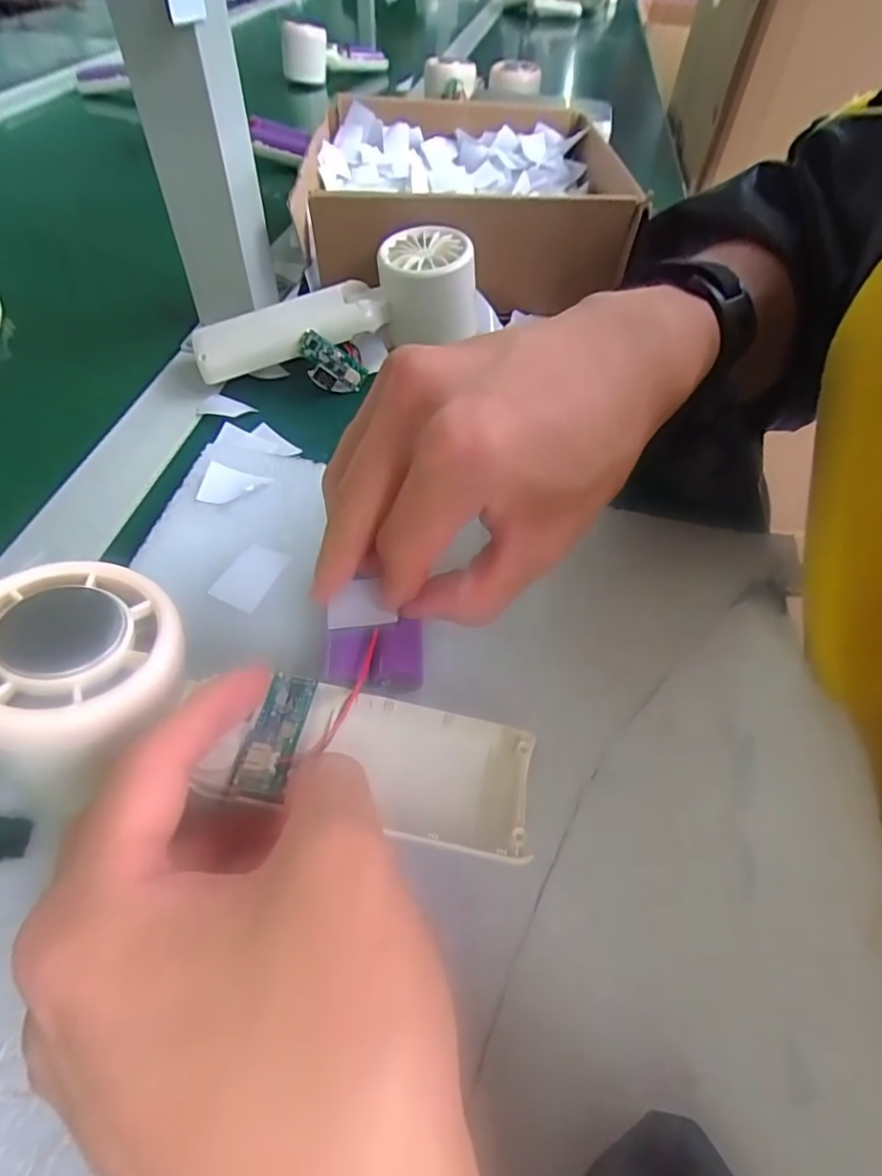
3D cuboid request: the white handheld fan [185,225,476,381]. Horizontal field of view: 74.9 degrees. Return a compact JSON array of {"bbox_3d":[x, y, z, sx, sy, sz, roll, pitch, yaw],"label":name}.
[{"bbox_3d":[-0.055,-0.151,0.336,0.164,0.058,0.064,-18,53,0],"label":"white handheld fan"}]

